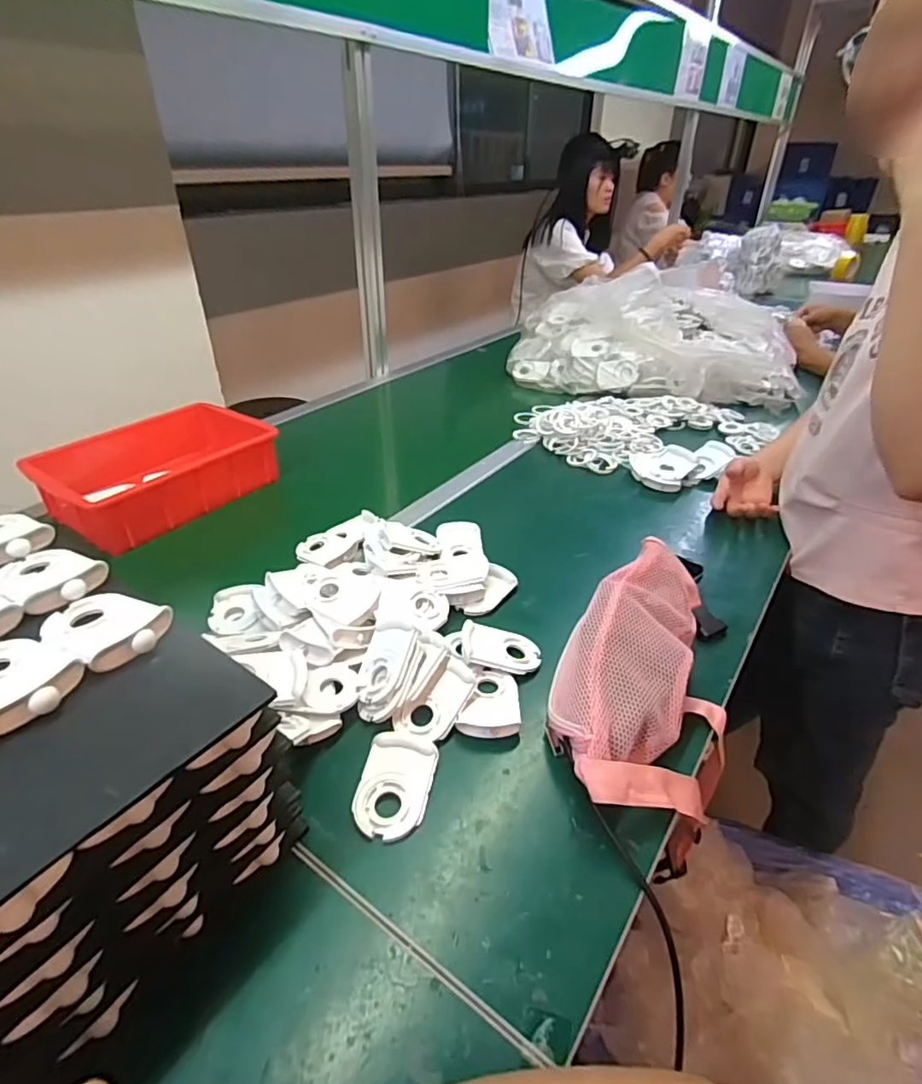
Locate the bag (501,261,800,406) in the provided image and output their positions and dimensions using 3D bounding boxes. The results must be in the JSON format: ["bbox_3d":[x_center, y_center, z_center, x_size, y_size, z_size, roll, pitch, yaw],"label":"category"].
[{"bbox_3d":[0.456,-0.501,1.365,0.634,0.196,0.426,10,35,14],"label":"bag"}]

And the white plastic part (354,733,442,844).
[{"bbox_3d":[-0.055,0.201,0.479,0.060,0.018,0.083,7,34,9],"label":"white plastic part"}]

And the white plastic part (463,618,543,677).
[{"bbox_3d":[0.042,0.112,0.605,0.082,0.010,0.053,12,40,-10],"label":"white plastic part"}]

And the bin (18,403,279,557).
[{"bbox_3d":[-0.469,-0.114,0.903,0.229,0.080,0.306,24,40,30],"label":"bin"}]

